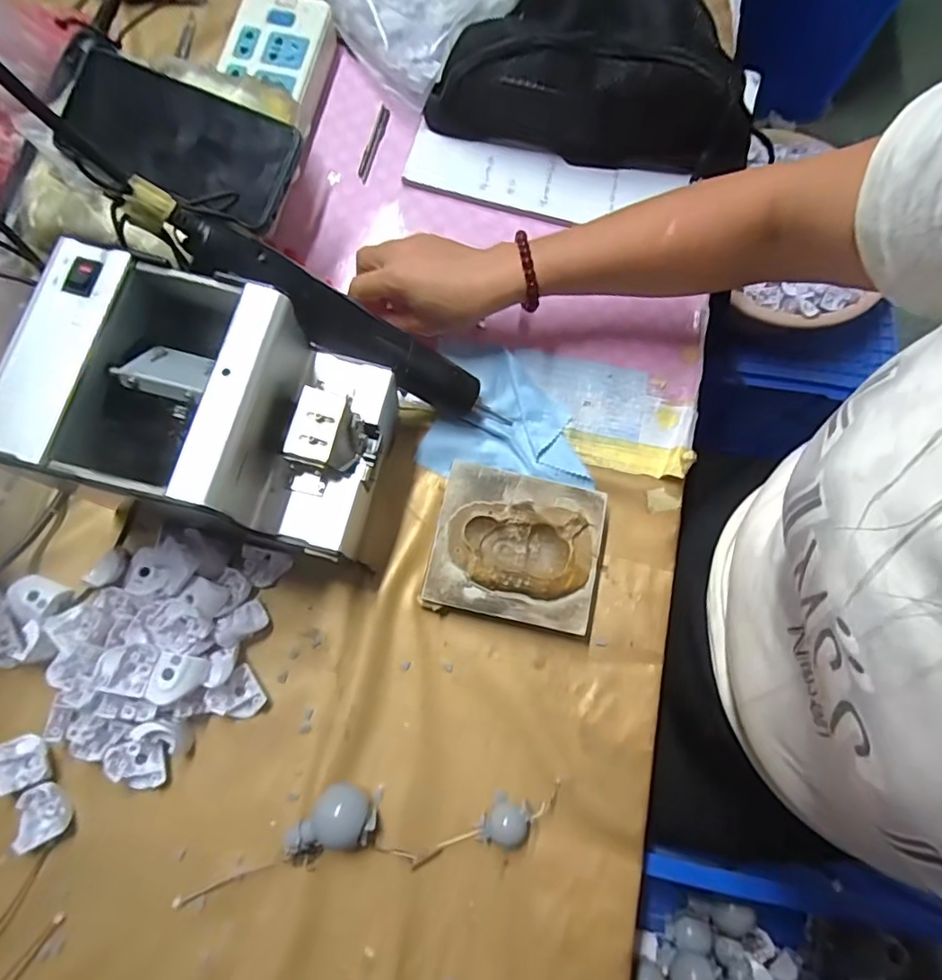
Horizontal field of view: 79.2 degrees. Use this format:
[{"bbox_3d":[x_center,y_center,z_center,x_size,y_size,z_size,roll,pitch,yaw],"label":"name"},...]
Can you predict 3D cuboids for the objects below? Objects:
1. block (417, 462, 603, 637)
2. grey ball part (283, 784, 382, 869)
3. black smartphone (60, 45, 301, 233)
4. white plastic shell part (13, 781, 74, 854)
[{"bbox_3d":[0.032,0.040,0.403,0.112,0.031,0.099,13,77,0],"label":"block"},{"bbox_3d":[-0.088,0.209,0.355,0.065,0.025,0.038,-24,80,-9],"label":"grey ball part"},{"bbox_3d":[-0.209,-0.248,0.401,0.165,0.015,0.077,25,87,4],"label":"black smartphone"},{"bbox_3d":[-0.269,0.203,0.355,0.032,0.010,0.032,-27,80,-9],"label":"white plastic shell part"}]

